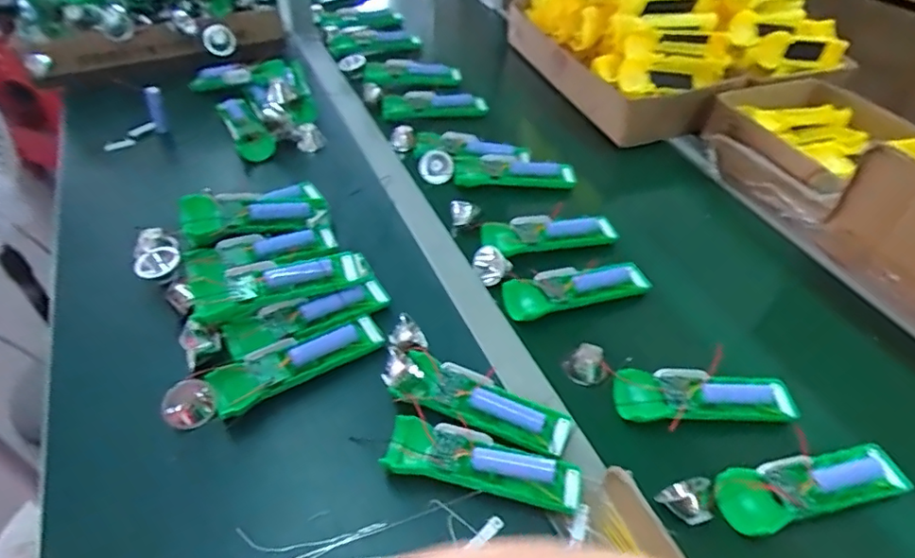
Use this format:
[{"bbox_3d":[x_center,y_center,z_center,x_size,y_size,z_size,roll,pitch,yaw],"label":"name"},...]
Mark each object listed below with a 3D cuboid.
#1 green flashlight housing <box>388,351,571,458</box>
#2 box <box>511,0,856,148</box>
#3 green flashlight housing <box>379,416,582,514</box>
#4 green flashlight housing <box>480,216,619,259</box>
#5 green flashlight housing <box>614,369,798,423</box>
[{"bbox_3d":[0.022,0.112,0.511,0.157,0.020,0.052,17,48,16],"label":"green flashlight housing"},{"bbox_3d":[0.378,-0.444,0.978,0.447,0.161,0.393,-16,47,-15],"label":"box"},{"bbox_3d":[0.020,0.151,0.469,0.162,0.024,0.046,10,46,11],"label":"green flashlight housing"},{"bbox_3d":[0.113,-0.058,0.694,0.171,0.037,0.053,-10,46,-9],"label":"green flashlight housing"},{"bbox_3d":[0.232,0.112,0.532,0.169,0.024,0.052,0,45,1],"label":"green flashlight housing"}]

